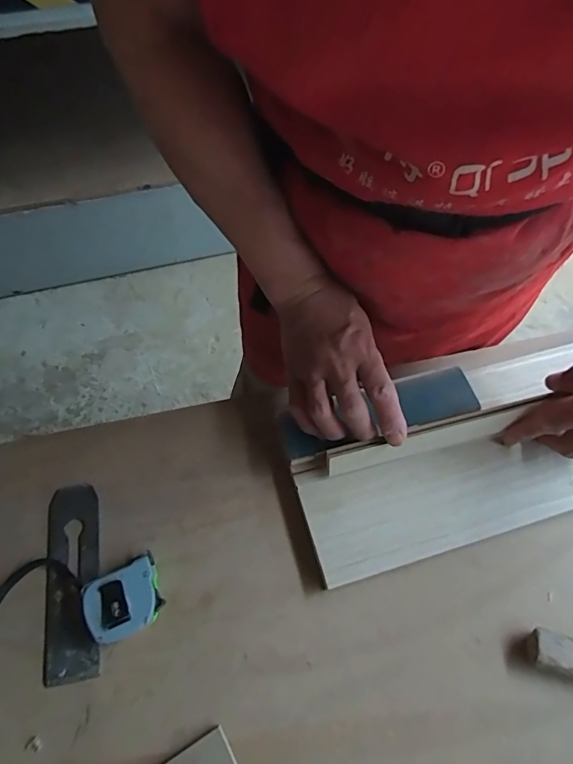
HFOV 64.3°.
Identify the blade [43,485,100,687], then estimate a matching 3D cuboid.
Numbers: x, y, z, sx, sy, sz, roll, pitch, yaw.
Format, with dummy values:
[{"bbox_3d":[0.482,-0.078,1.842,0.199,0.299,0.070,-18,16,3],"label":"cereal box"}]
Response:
[{"bbox_3d":[-0.195,0.176,0.414,0.047,0.005,0.163,-10,63,-8],"label":"blade"}]

